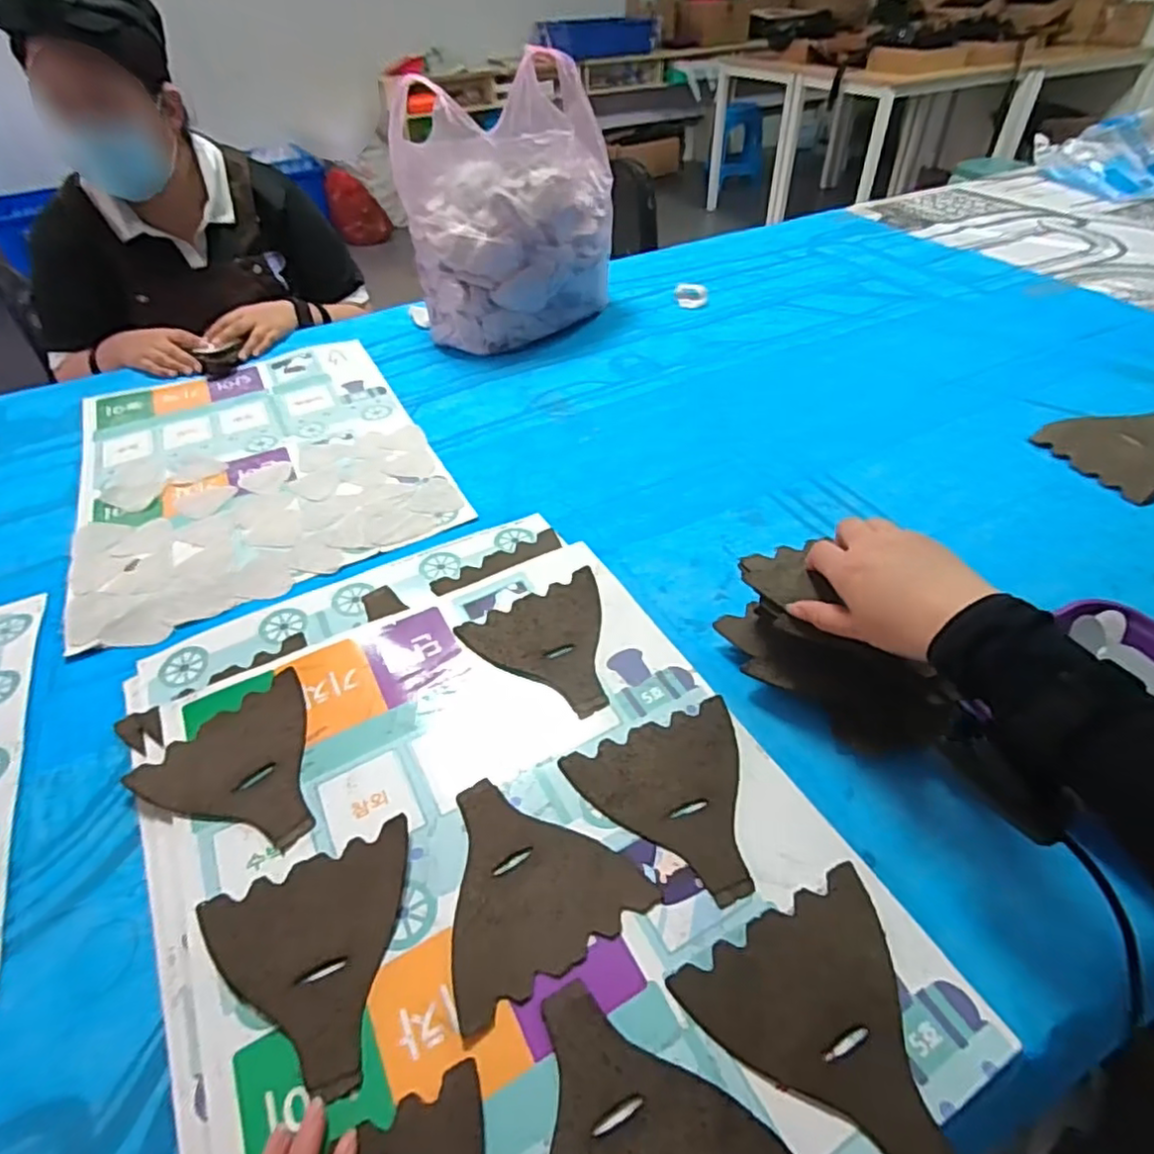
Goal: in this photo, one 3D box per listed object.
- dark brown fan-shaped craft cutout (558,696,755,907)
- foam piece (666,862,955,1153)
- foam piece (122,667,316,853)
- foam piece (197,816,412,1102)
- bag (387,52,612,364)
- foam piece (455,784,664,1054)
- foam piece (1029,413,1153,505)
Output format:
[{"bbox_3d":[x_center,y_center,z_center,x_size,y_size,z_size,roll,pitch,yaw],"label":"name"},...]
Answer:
[{"bbox_3d":[0.073,0.156,0.444,0.124,0.004,0.130,-17,47,-13],"label":"dark brown fan-shaped craft cutout"},{"bbox_3d":[0.140,0.245,0.345,0.124,0.007,0.128,-21,48,-16],"label":"foam piece"},{"bbox_3d":[-0.237,0.143,0.470,0.132,0.007,0.126,33,55,31],"label":"foam piece"},{"bbox_3d":[-0.150,0.227,0.381,0.121,0.004,0.128,-19,47,-15],"label":"foam piece"},{"bbox_3d":[-0.095,-0.517,0.935,0.289,0.288,0.242,-3,45,1],"label":"bag"},{"bbox_3d":[-0.038,0.188,0.414,0.126,0.004,0.129,-26,49,-21],"label":"foam piece"},{"bbox_3d":[0.592,-0.127,0.697,0.145,0.019,0.119,-1,61,13],"label":"foam piece"}]

